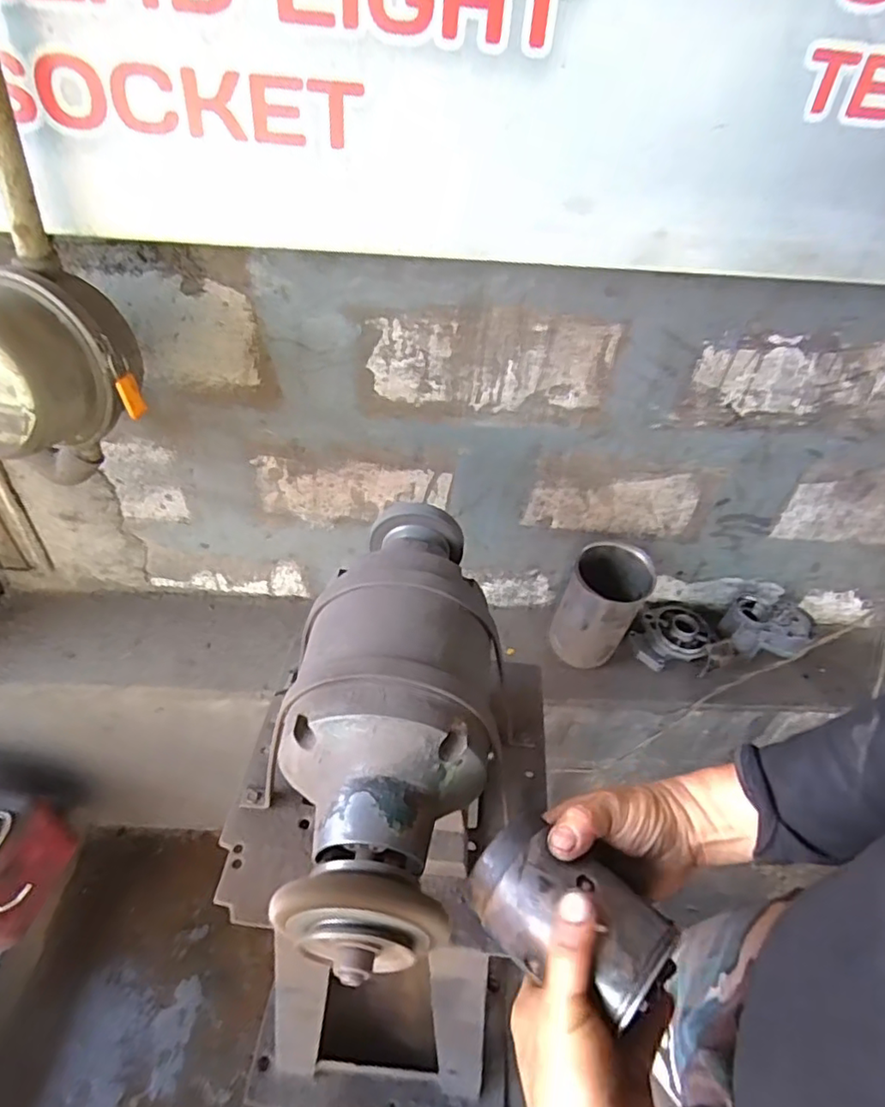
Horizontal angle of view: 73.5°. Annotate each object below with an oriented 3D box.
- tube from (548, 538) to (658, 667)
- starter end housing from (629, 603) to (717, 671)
[{"bbox_3d":[0.255,0.094,0.972,0.121,0.192,0.125,19,43,15],"label":"tube"},{"bbox_3d":[0.408,0.143,1.050,0.147,0.044,0.115,0,42,-6],"label":"starter end housing"}]

